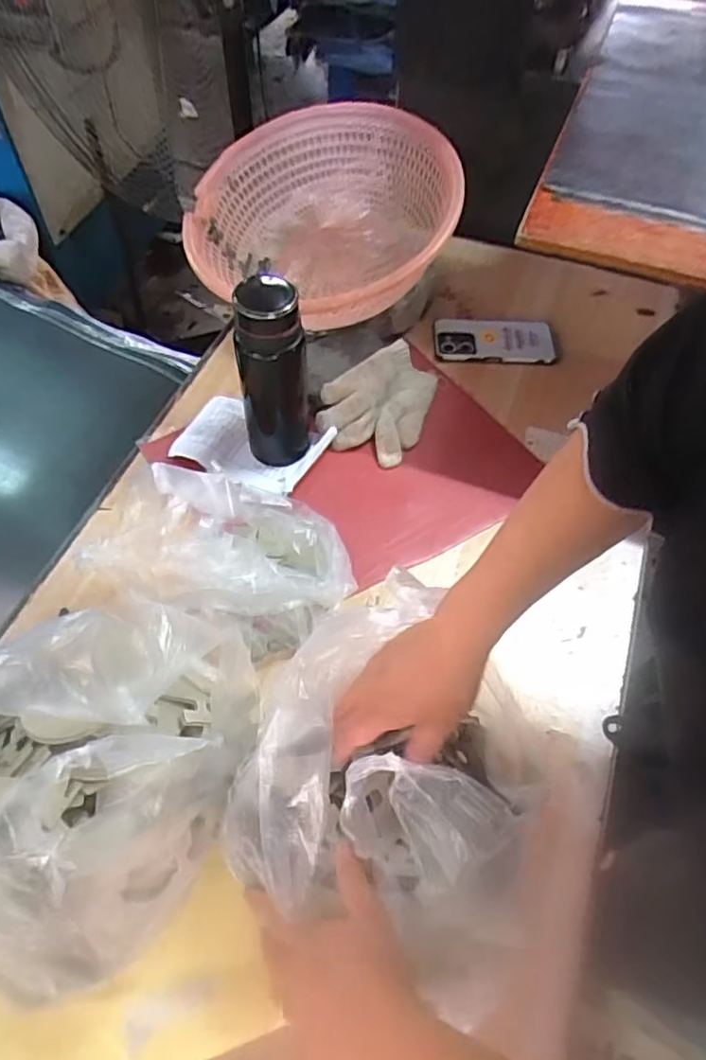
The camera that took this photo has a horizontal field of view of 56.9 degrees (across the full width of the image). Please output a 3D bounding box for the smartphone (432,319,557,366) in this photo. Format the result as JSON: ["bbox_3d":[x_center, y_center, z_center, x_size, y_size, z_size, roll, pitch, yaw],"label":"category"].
[{"bbox_3d":[0.197,-0.265,0.909,0.169,0.012,0.084,-1,57,-3],"label":"smartphone"}]

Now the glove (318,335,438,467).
[{"bbox_3d":[0.040,-0.172,0.814,0.114,0.061,0.176,23,59,12],"label":"glove"}]

